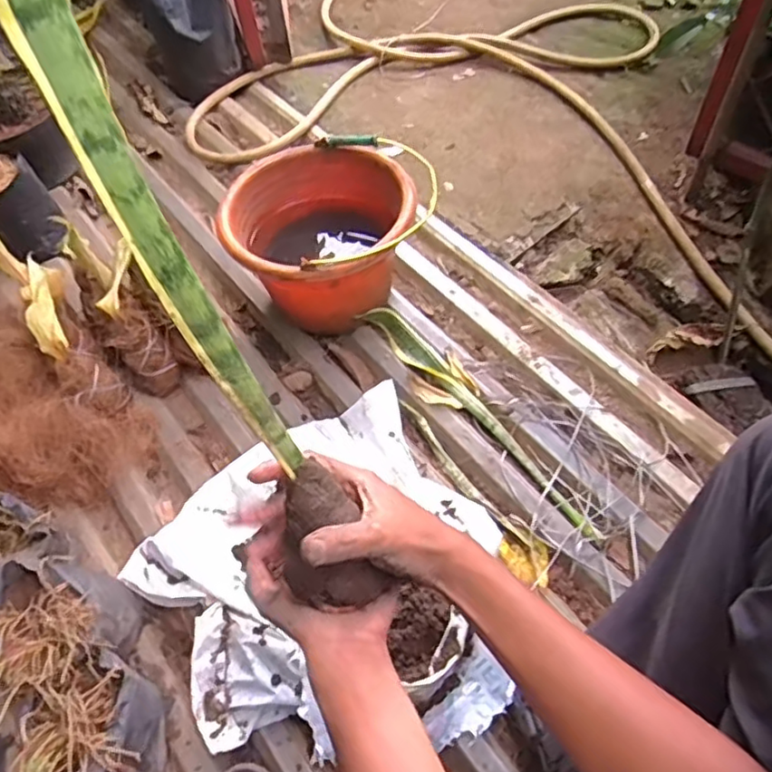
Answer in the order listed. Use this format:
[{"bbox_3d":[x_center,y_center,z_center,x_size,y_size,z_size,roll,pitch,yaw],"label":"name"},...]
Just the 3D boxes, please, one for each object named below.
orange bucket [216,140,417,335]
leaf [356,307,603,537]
[{"bbox_3d":[-0.100,-0.217,1.000,0.278,0.199,0.277,-1,57,2],"label":"orange bucket"},{"bbox_3d":[0.112,0.034,0.929,0.065,0.016,0.493,-31,60,-16],"label":"leaf"}]

